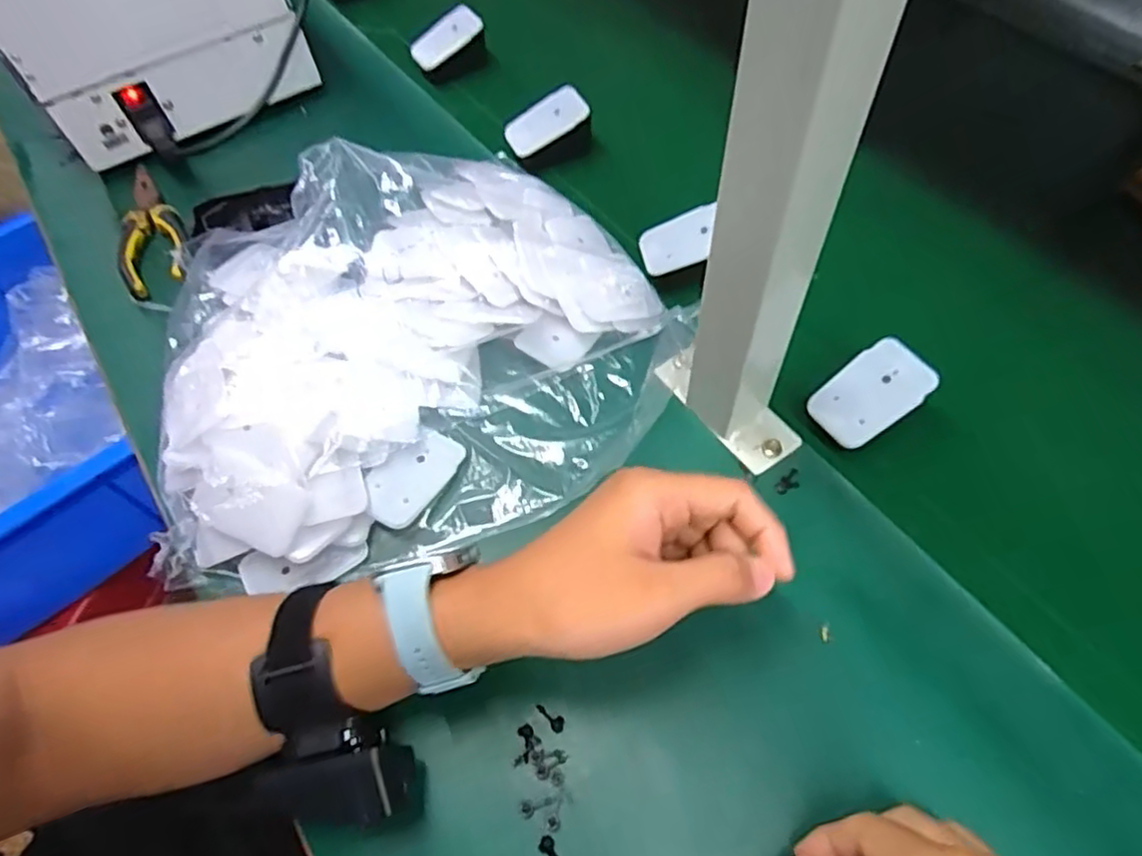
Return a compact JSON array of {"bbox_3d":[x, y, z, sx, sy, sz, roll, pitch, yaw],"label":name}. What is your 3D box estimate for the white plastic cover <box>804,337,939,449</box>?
[{"bbox_3d":[0.182,-0.021,0.416,0.069,0.004,0.044,-40,69,3],"label":"white plastic cover"}]

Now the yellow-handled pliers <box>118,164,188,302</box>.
[{"bbox_3d":[-0.339,-0.161,0.550,0.050,0.025,0.146,-27,61,-12],"label":"yellow-handled pliers"}]

